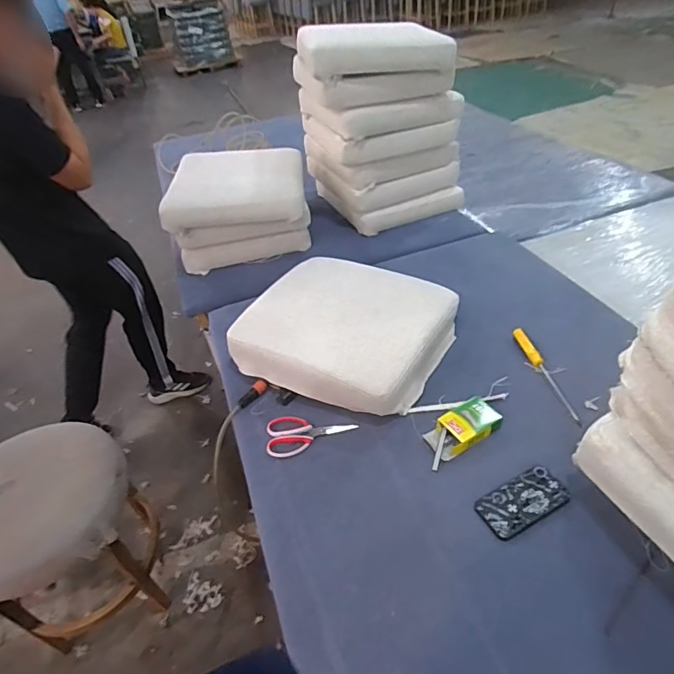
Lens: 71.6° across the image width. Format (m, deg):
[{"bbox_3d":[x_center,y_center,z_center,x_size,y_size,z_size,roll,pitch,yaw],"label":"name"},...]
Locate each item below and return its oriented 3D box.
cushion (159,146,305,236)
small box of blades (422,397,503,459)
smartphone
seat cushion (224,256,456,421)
[{"bbox_3d":[-0.327,-0.515,1.558,0.438,0.113,0.457,-6,40,-1],"label":"cushion"},{"bbox_3d":[0.258,0.180,0.956,0.161,0.031,0.085,-25,44,-22],"label":"small box of blades"},{"bbox_3d":[0.336,0.295,0.843,0.169,0.007,0.082,-23,43,-20],"label":"smartphone"},{"bbox_3d":[0.011,-0.014,1.135,0.454,0.113,0.414,15,44,23],"label":"seat cushion"}]

